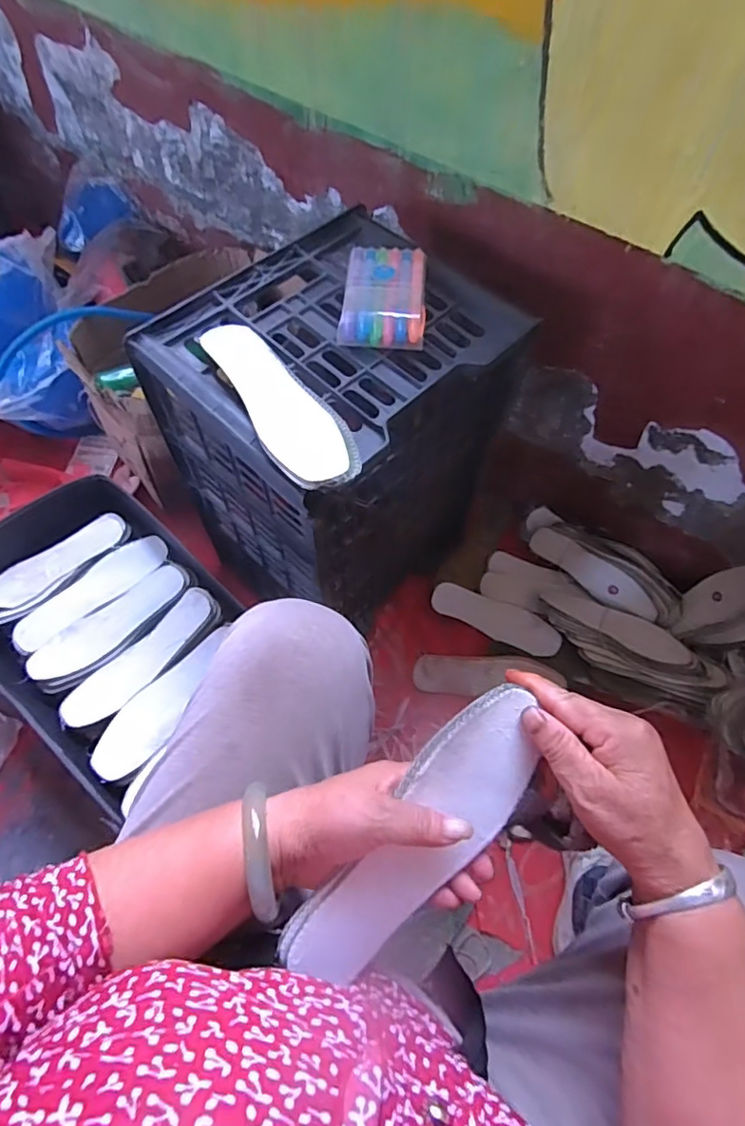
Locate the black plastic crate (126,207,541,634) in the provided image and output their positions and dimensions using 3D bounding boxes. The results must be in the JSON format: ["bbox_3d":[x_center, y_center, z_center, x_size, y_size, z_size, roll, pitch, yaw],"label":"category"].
[{"bbox_3d":[-0.045,-0.132,0.745,0.279,0.435,0.322,39,67,17],"label":"black plastic crate"}]

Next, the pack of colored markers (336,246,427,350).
[{"bbox_3d":[0.013,-0.282,0.579,0.083,0.022,0.134,5,62,0],"label":"pack of colored markers"}]

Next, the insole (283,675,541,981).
[{"bbox_3d":[0.033,0.169,0.341,0.067,0.010,0.205,39,88,-10],"label":"insole"}]

